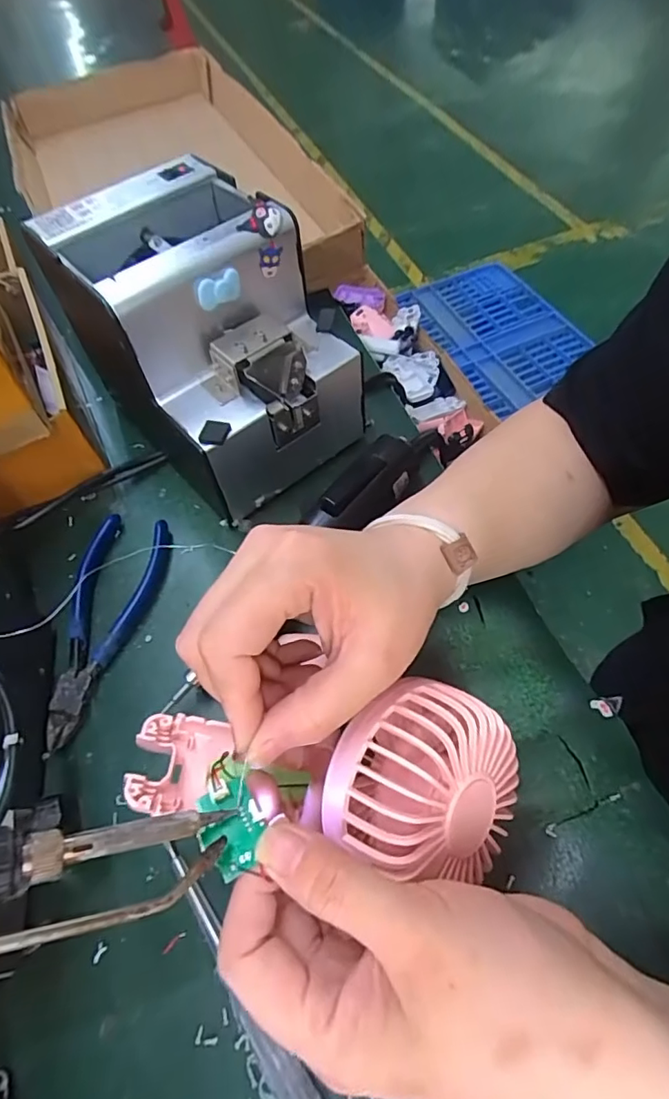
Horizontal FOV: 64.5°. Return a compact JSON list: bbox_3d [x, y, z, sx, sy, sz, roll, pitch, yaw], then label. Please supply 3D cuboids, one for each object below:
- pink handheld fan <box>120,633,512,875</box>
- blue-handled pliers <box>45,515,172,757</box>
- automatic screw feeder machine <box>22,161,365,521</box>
[{"bbox_3d":[-0.006,0.093,0.220,0.155,0.044,0.069,-6,57,10],"label":"pink handheld fan"},{"bbox_3d":[-0.142,0.045,0.335,0.055,0.013,0.151,1,58,5],"label":"blue-handled pliers"},{"bbox_3d":[-0.086,-0.142,0.366,0.141,0.152,0.181,-37,62,-18],"label":"automatic screw feeder machine"}]

